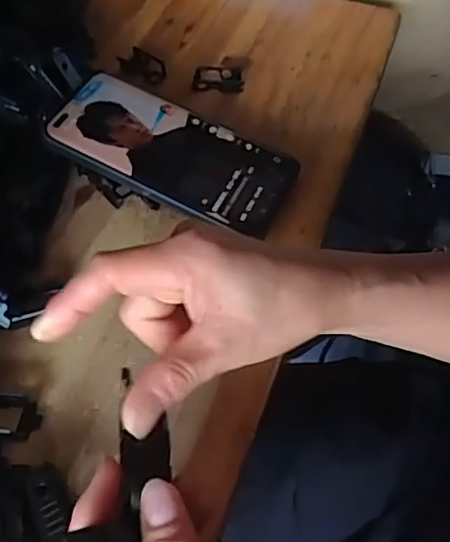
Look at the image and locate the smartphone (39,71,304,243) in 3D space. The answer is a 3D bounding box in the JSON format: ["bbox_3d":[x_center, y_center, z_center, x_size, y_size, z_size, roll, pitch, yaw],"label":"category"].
[{"bbox_3d":[-0.034,-0.081,0.405,0.161,0.008,0.076,27,60,5],"label":"smartphone"}]

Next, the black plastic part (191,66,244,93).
[{"bbox_3d":[-0.006,-0.155,0.483,0.041,0.010,0.022,1,55,2],"label":"black plastic part"}]

